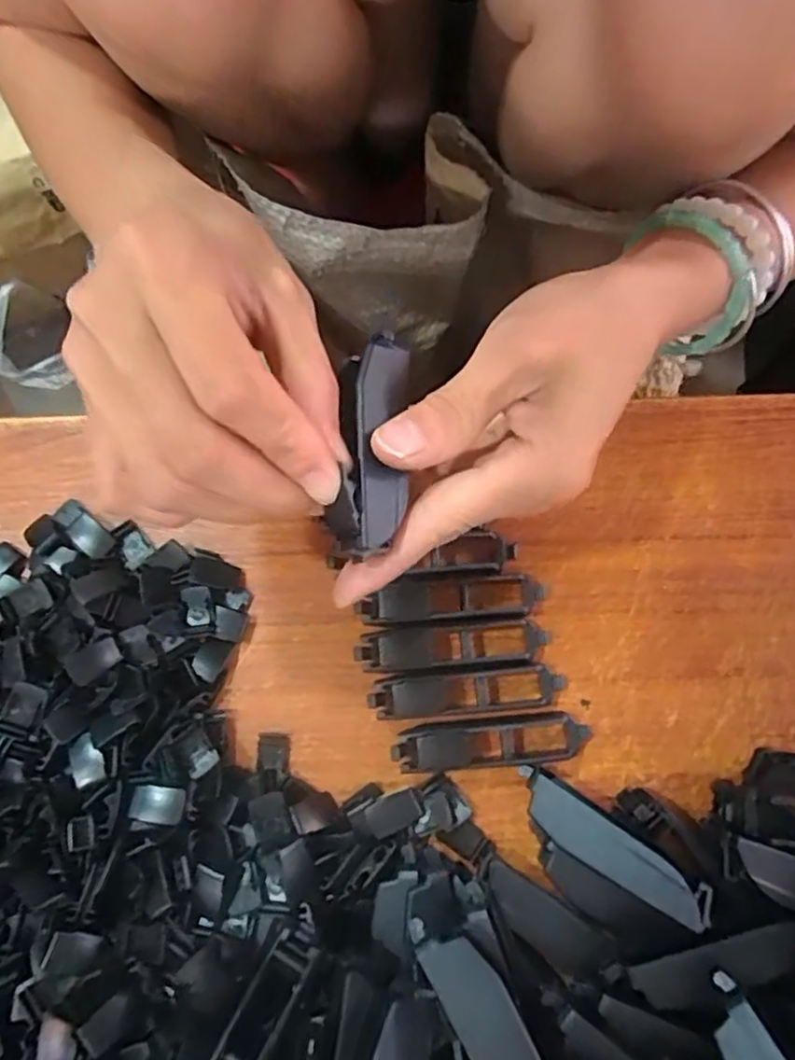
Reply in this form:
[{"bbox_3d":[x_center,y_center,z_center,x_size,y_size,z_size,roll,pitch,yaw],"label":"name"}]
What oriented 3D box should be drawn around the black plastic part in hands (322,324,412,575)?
[{"bbox_3d":[-0.008,-0.025,0.196,0.021,0.012,0.072,6,78,2],"label":"black plastic part in hands"}]

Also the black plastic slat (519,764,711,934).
[{"bbox_3d":[0.074,0.112,0.235,0.073,0.005,0.019,31,80,29],"label":"black plastic slat"}]

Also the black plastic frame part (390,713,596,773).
[{"bbox_3d":[0.037,0.082,0.257,0.076,0.016,0.017,-4,79,0],"label":"black plastic frame part"}]

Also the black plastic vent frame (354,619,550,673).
[{"bbox_3d":[0.022,0.046,0.265,0.076,0.014,0.017,-4,79,0],"label":"black plastic vent frame"}]

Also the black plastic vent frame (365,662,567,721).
[{"bbox_3d":[0.028,0.064,0.260,0.076,0.016,0.018,-5,79,-1],"label":"black plastic vent frame"}]

